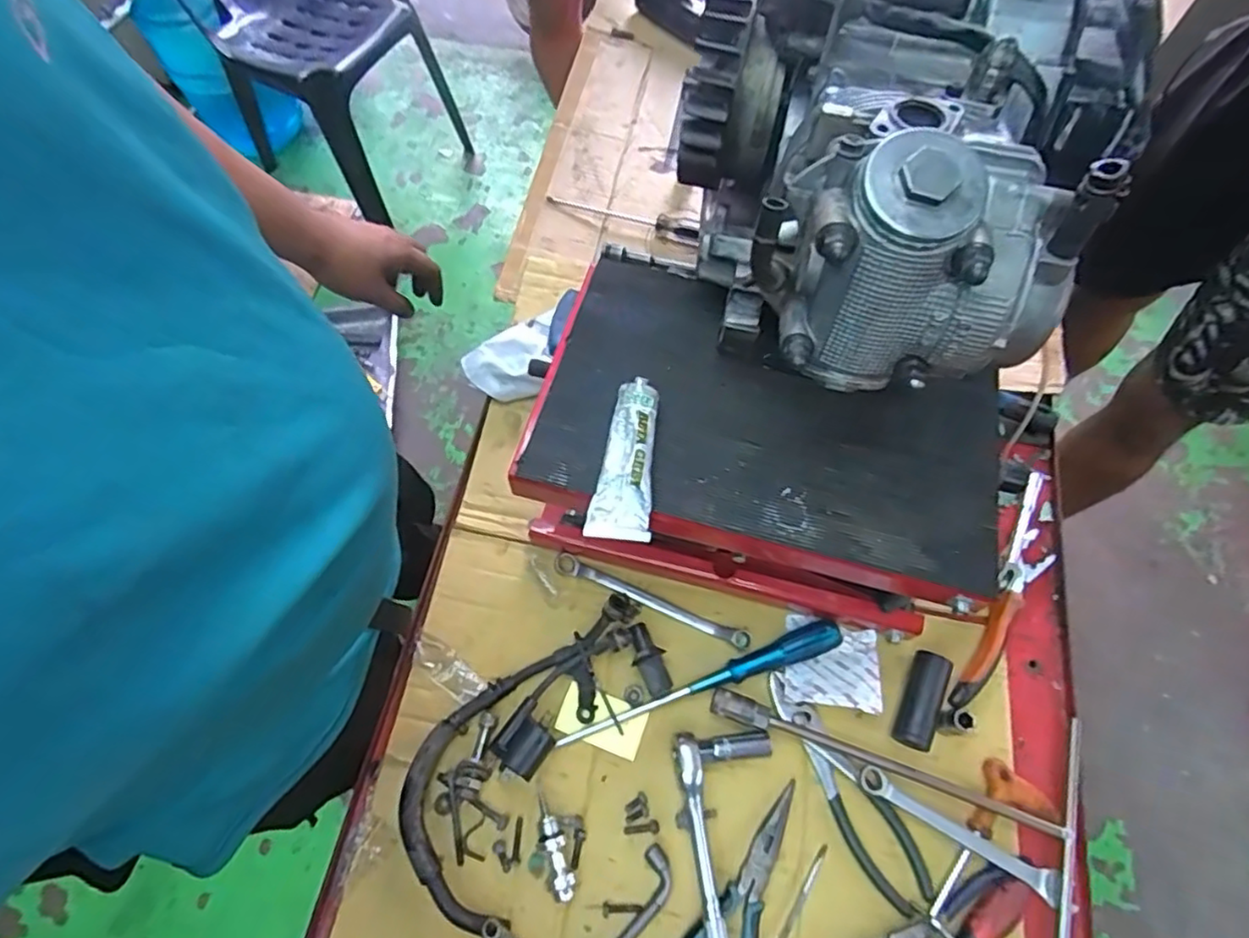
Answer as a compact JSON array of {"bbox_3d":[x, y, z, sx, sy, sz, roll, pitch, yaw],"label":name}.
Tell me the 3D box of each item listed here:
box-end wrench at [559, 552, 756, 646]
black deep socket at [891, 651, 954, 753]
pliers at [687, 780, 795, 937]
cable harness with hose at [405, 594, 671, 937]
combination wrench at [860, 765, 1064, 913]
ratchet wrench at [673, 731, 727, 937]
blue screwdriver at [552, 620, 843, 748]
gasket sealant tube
[{"bbox_3d":[0.024,0.122,0.601,0.191,0.009,0.017,22,67,9],"label":"box-end wrench"},{"bbox_3d":[0.257,0.200,0.558,0.032,0.029,0.078,24,67,10],"label":"black deep socket"},{"bbox_3d":[0.094,0.343,0.497,0.055,0.018,0.188,33,69,13],"label":"pliers"},{"bbox_3d":[-0.078,0.224,0.534,0.135,0.041,0.253,33,69,13],"label":"cable harness with hose"},{"bbox_3d":[0.272,0.295,0.522,0.174,0.015,0.021,29,68,12],"label":"combination wrench"},{"bbox_3d":[0.064,0.311,0.503,0.020,0.029,0.193,-8,66,-4],"label":"ratchet wrench"},{"bbox_3d":[0.068,0.188,0.562,0.262,0.024,0.025,-19,67,-9],"label":"blue screwdriver"},{"bbox_3d":[0.002,-0.008,0.472,0.043,0.021,0.118,7,66,2],"label":"gasket sealant tube"}]

